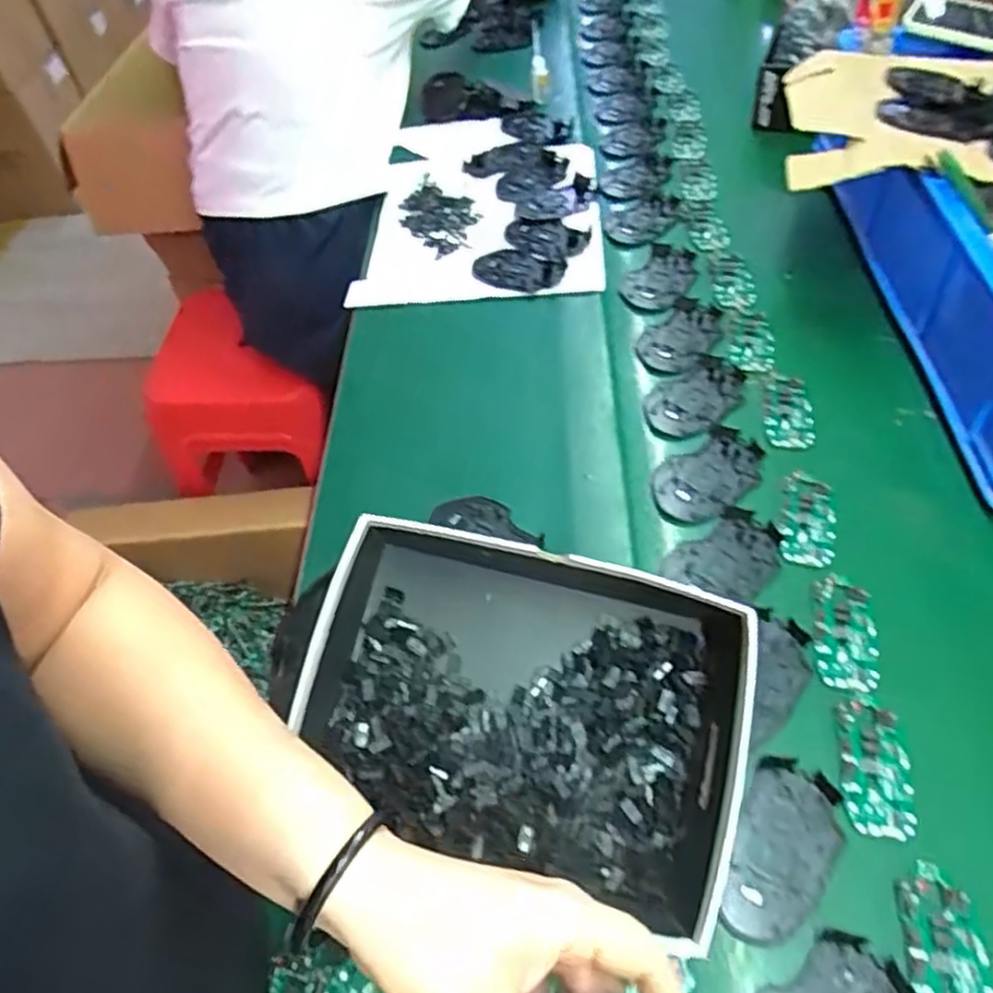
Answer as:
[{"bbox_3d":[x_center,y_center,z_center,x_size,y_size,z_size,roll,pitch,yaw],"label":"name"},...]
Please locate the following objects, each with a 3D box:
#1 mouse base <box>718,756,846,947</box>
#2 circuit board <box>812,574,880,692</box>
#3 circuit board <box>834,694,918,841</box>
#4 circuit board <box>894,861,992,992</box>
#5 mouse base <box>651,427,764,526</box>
[{"bbox_3d":[0.192,0.239,0.486,0.062,0.006,0.118,19,56,19],"label":"mouse base"},{"bbox_3d":[0.278,0.108,0.575,0.046,0.007,0.096,9,54,12],"label":"circuit board"},{"bbox_3d":[0.269,0.190,0.512,0.045,0.005,0.094,5,53,9],"label":"circuit board"},{"bbox_3d":[0.273,0.280,0.440,0.045,0.006,0.098,4,53,9],"label":"circuit board"},{"bbox_3d":[0.196,-0.019,0.669,0.115,0.008,0.072,-33,56,-18],"label":"mouse base"}]

